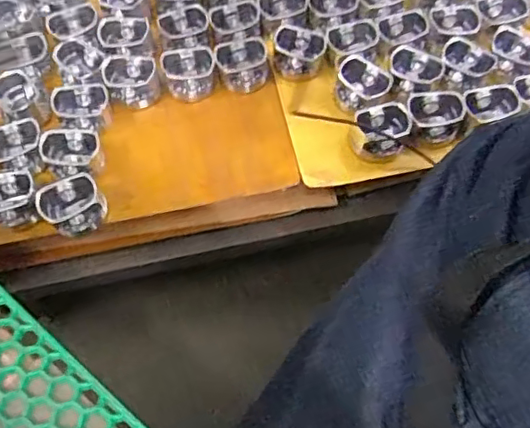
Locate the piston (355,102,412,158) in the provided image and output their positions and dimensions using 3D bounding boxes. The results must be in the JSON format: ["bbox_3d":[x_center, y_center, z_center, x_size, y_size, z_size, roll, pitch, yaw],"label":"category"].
[{"bbox_3d":[0.161,-0.119,0.783,0.073,0.044,0.064,-6,63,-2],"label":"piston"}]

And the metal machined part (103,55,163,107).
[{"bbox_3d":[-0.193,-0.194,0.837,0.075,0.045,0.079,-12,64,-6],"label":"metal machined part"}]

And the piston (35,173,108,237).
[{"bbox_3d":[-0.251,-0.014,0.739,0.074,0.050,0.077,0,63,0],"label":"piston"}]

